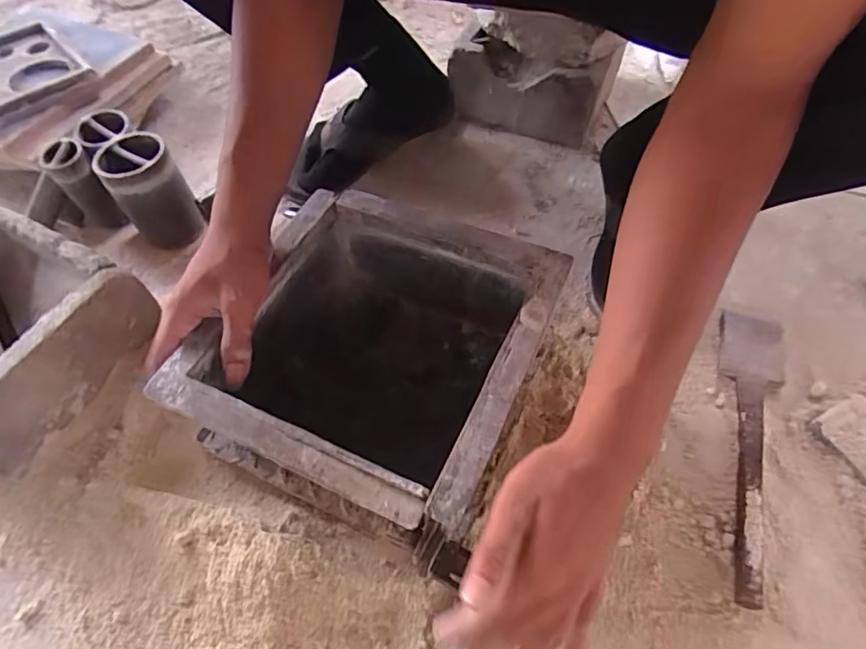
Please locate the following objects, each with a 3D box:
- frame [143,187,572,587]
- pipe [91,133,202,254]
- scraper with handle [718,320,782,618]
[{"bbox_3d":[-0.045,0.039,0.461,0.238,0.138,0.247,20,57,15],"label":"frame"},{"bbox_3d":[-0.322,-0.154,0.614,0.075,0.110,0.089,-30,60,-17],"label":"pipe"},{"bbox_3d":[0.279,0.101,0.473,0.054,0.022,0.276,15,56,12],"label":"scraper with handle"}]

